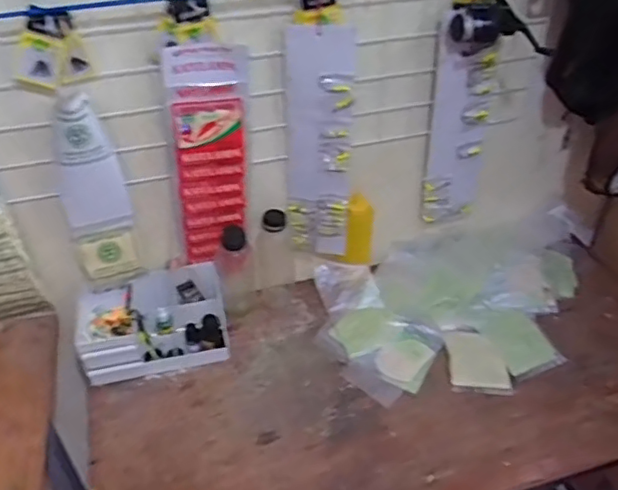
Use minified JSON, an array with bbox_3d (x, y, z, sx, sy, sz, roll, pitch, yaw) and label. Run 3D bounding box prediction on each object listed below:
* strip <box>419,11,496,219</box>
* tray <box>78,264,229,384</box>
[{"bbox_3d":[0.250,-0.196,1.027,0.109,0.372,0.035,-7,41,-9],"label":"strip"},{"bbox_3d":[-0.258,0.132,1.017,0.231,0.112,0.138,-11,41,-12],"label":"tray"}]

